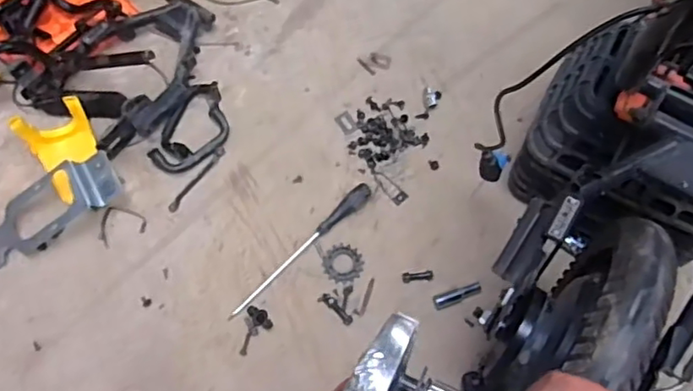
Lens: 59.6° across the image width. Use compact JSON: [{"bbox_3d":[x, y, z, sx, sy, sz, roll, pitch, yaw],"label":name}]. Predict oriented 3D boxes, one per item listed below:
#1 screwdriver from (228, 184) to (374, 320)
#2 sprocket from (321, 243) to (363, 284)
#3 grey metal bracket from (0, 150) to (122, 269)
[{"bbox_3d":[-0.070,0.084,0.966,0.029,0.022,0.301,43,74,16],"label":"screwdriver"},{"bbox_3d":[-0.006,0.109,0.976,0.062,0.004,0.063,0,68,0],"label":"sprocket"},{"bbox_3d":[-0.490,0.024,0.998,0.244,0.040,0.107,-32,71,1],"label":"grey metal bracket"}]

